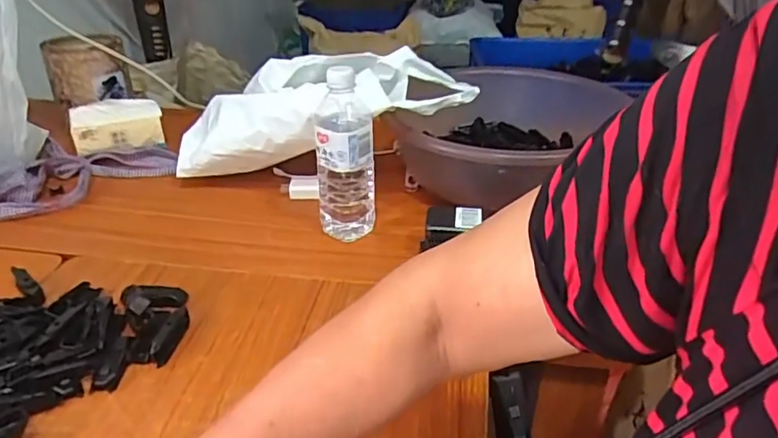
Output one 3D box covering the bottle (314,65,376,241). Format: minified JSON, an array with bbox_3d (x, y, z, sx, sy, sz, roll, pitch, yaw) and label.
[{"bbox_3d":[-0.052,-0.076,0.694,0.069,0.203,0.083,-1,31,-3],"label":"bottle"}]

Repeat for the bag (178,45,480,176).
[{"bbox_3d":[-0.110,-0.145,0.761,0.420,0.117,0.115,-13,28,15],"label":"bag"}]

